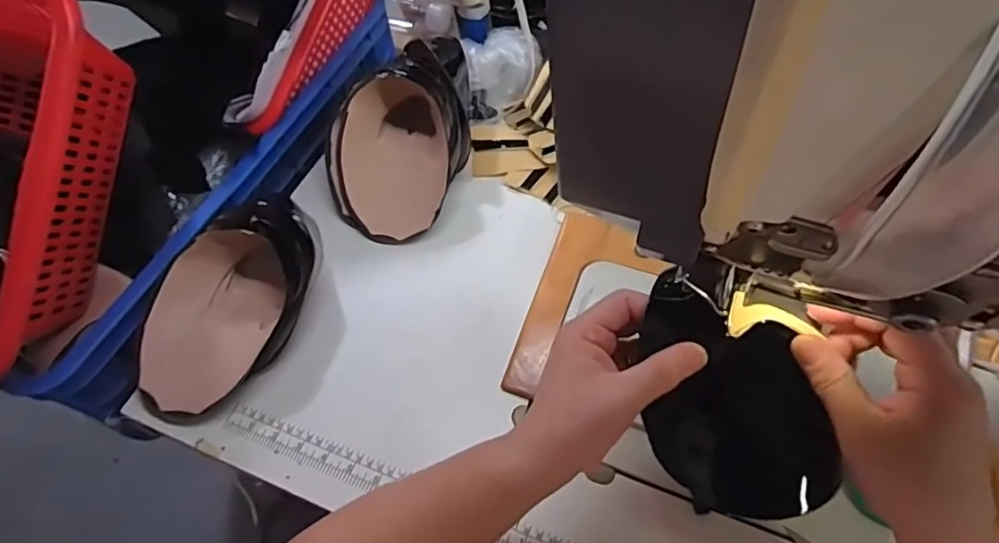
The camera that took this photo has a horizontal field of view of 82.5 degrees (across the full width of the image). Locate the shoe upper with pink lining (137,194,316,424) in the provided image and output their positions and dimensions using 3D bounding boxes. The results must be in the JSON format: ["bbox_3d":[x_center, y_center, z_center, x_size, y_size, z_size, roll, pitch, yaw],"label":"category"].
[{"bbox_3d":[-0.251,0.031,0.544,0.131,0.072,0.226,16,60,15],"label":"shoe upper with pink lining"}]

